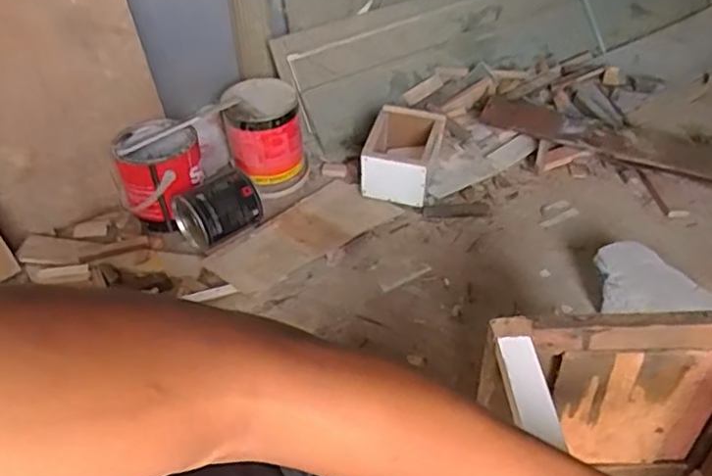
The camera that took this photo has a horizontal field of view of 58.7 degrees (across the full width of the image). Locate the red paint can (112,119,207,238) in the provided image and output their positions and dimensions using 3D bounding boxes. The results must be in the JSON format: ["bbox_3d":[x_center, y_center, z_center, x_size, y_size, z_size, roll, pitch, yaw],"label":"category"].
[{"bbox_3d":[-0.360,-0.119,1.186,0.148,0.142,0.160,-14,40,-12],"label":"red paint can"}]

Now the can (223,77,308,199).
[{"bbox_3d":[-0.183,-0.208,1.281,0.150,0.163,0.176,-11,40,-9],"label":"can"}]

